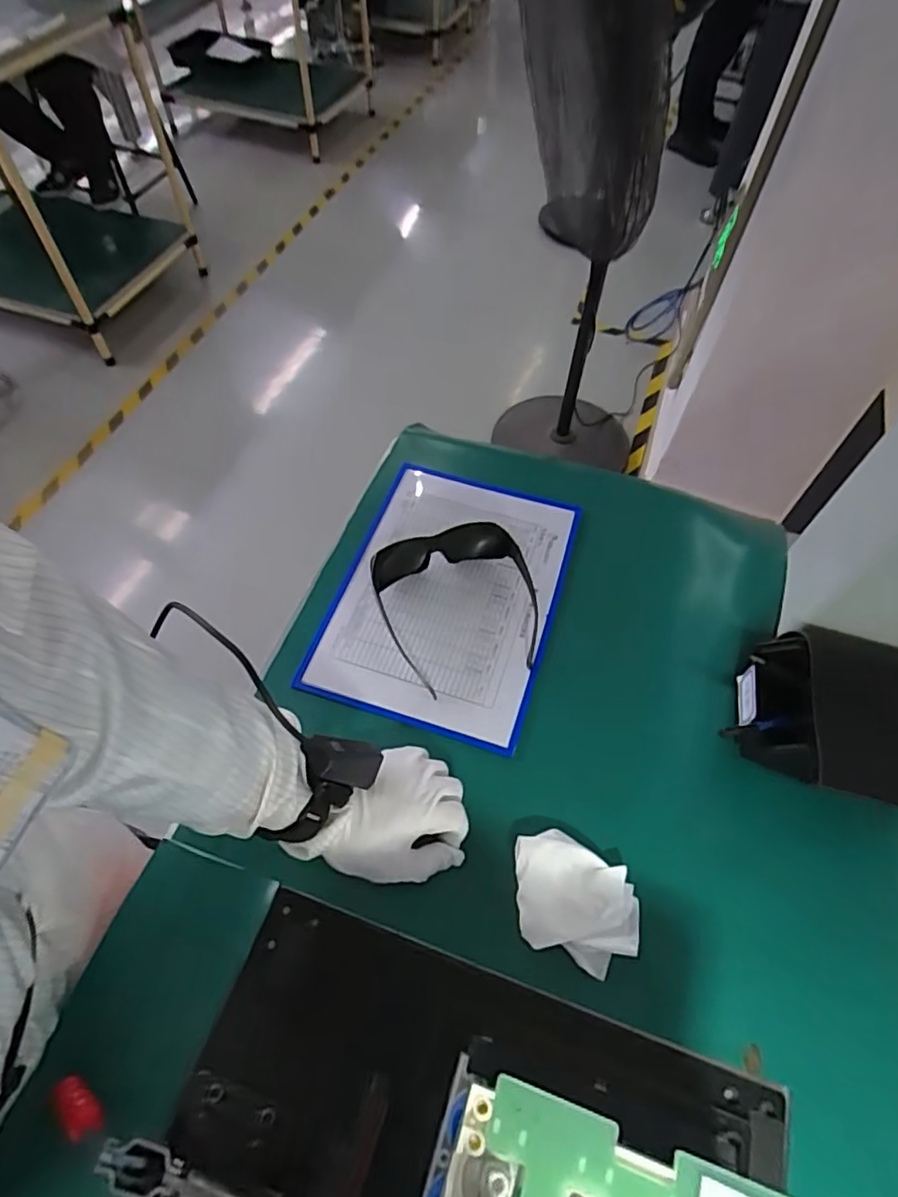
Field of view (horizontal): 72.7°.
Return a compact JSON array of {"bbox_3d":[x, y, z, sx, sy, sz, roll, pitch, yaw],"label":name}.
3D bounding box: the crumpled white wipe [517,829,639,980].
[{"bbox_3d":[0.101,0.242,0.490,0.106,0.018,0.084,19,59,9],"label":"crumpled white wipe"}]

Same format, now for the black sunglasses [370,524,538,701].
[{"bbox_3d":[0.012,0.005,0.610,0.160,0.050,0.151,-12,59,-10],"label":"black sunglasses"}]

